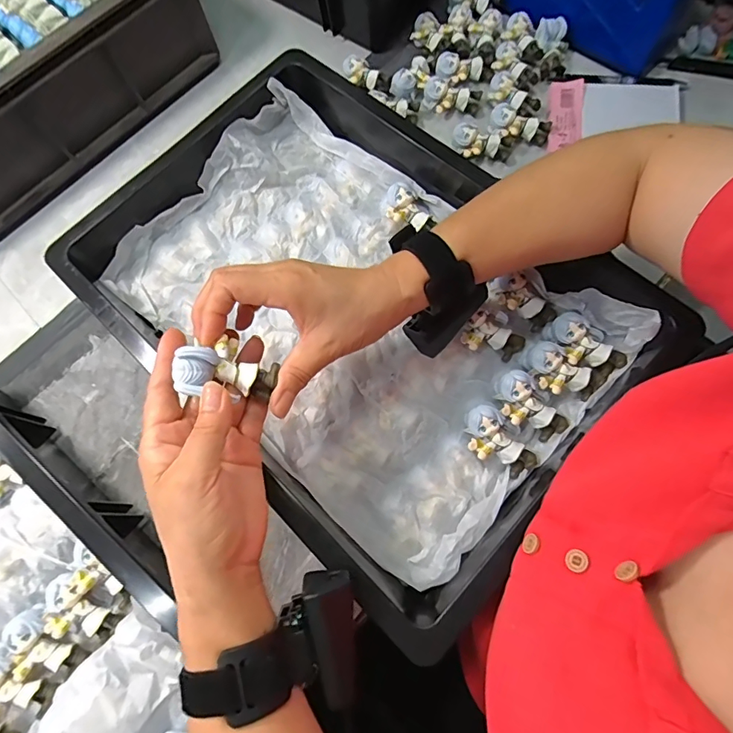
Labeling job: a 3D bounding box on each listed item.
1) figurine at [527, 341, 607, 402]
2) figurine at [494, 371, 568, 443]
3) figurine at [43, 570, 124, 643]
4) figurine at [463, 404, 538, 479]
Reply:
[{"bbox_3d":[0.156,0.005,0.358,0.058,0.023,0.035,33,78,13],"label":"figurine"},{"bbox_3d":[0.126,0.033,0.356,0.060,0.024,0.032,45,77,-1],"label":"figurine"},{"bbox_3d":[-0.207,0.175,0.336,0.033,0.031,0.056,-41,105,-13],"label":"figurine"},{"bbox_3d":[0.101,0.060,0.352,0.060,0.022,0.033,45,76,0],"label":"figurine"}]

